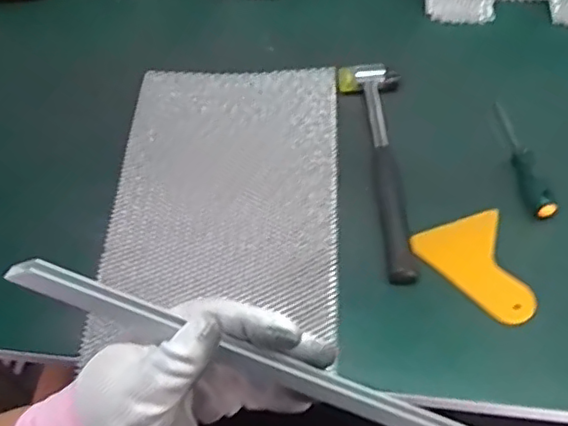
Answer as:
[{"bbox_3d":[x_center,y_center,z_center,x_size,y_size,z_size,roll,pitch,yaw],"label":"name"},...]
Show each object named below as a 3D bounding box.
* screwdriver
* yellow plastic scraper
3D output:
[{"bbox_3d":[0.216,-0.053,0.557,0.022,0.018,0.137,-8,56,-1],"label":"screwdriver"},{"bbox_3d":[0.161,0.049,0.504,0.078,0.004,0.100,-18,57,-8],"label":"yellow plastic scraper"}]

